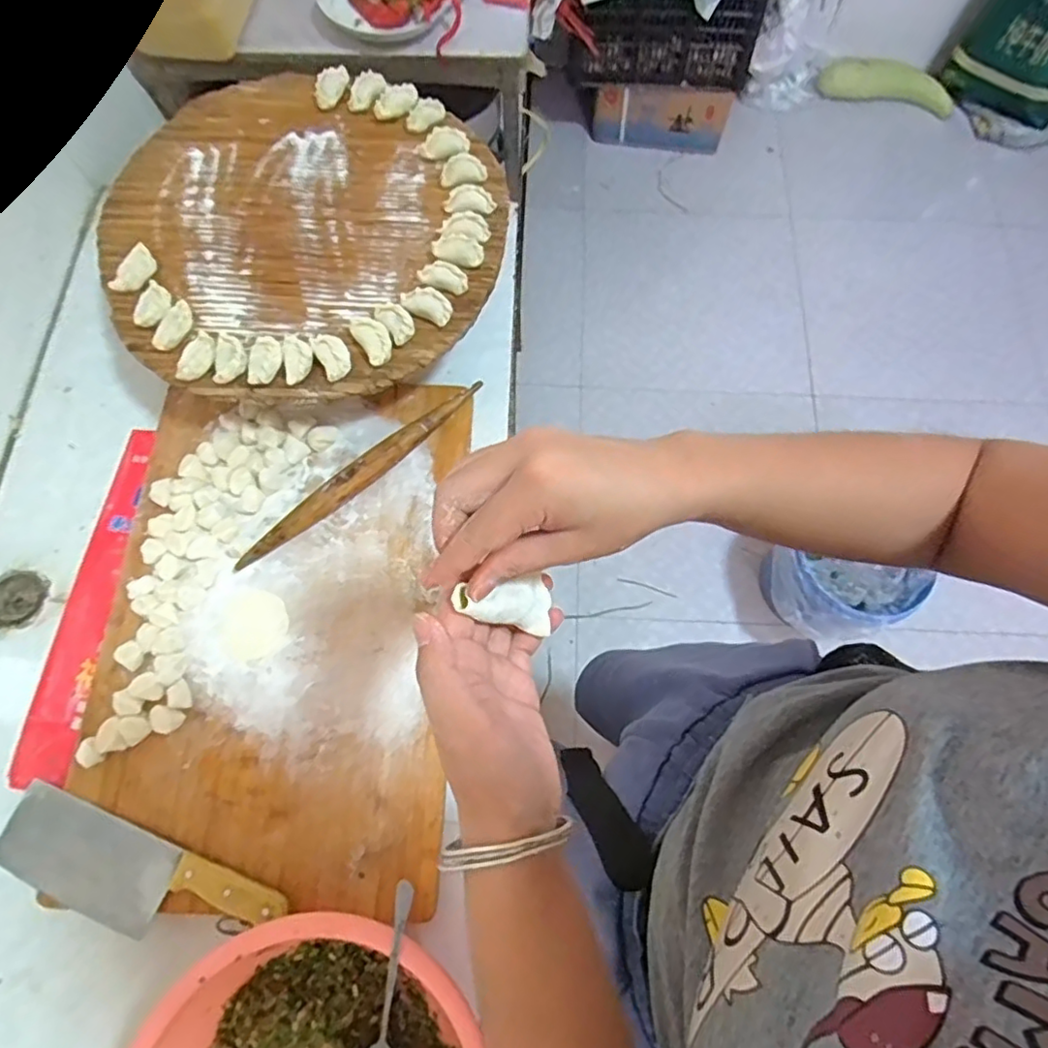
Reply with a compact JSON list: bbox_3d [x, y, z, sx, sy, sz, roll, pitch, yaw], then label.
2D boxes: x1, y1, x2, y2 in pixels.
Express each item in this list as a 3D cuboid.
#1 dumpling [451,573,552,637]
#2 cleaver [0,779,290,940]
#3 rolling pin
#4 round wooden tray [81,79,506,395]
[{"bbox_3d":[-0.008,0.042,0.318,0.060,0.012,0.028,11,65,-40],"label":"dumpling"},{"bbox_3d":[-0.359,0.324,0.553,0.279,0.018,0.079,18,70,10],"label":"cleaver"},{"bbox_3d":[-0.175,-0.059,0.683,0.323,0.030,0.027,-40,75,-12],"label":"rolling pin"},{"bbox_3d":[-0.259,-0.342,0.688,0.457,0.033,0.429,0,71,0],"label":"round wooden tray"}]

